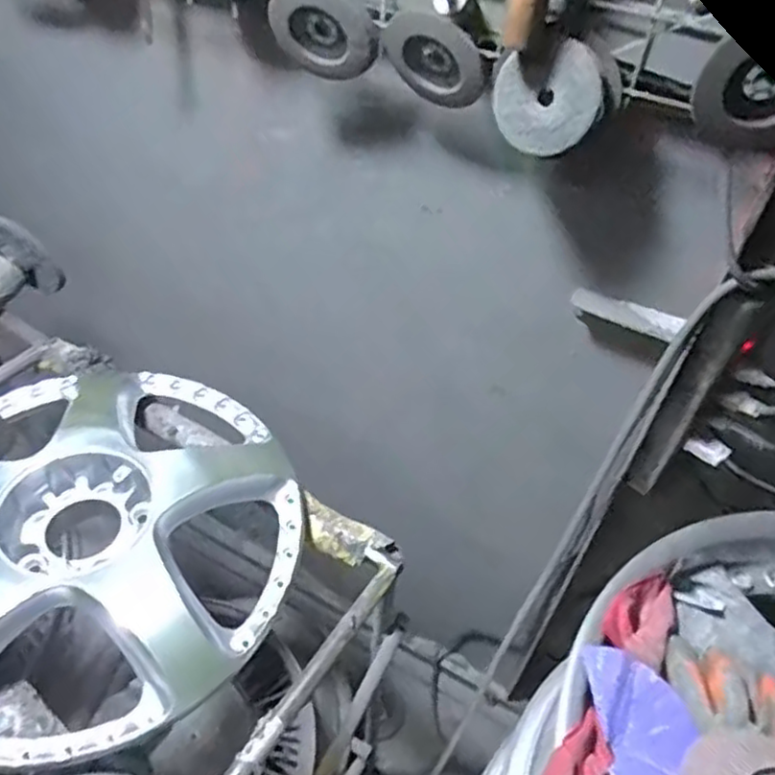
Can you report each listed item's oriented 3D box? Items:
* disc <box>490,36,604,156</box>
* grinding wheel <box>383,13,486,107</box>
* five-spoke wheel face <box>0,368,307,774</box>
[{"bbox_3d":[0.120,-0.224,0.537,0.089,0.081,0.019,30,52,21],"label":"disc"},{"bbox_3d":[0.039,-0.277,0.589,0.091,0.078,0.035,18,48,12],"label":"grinding wheel"},{"bbox_3d":[-0.293,0.134,0.672,0.407,0.070,0.397,2,47,-2],"label":"five-spoke wheel face"}]

